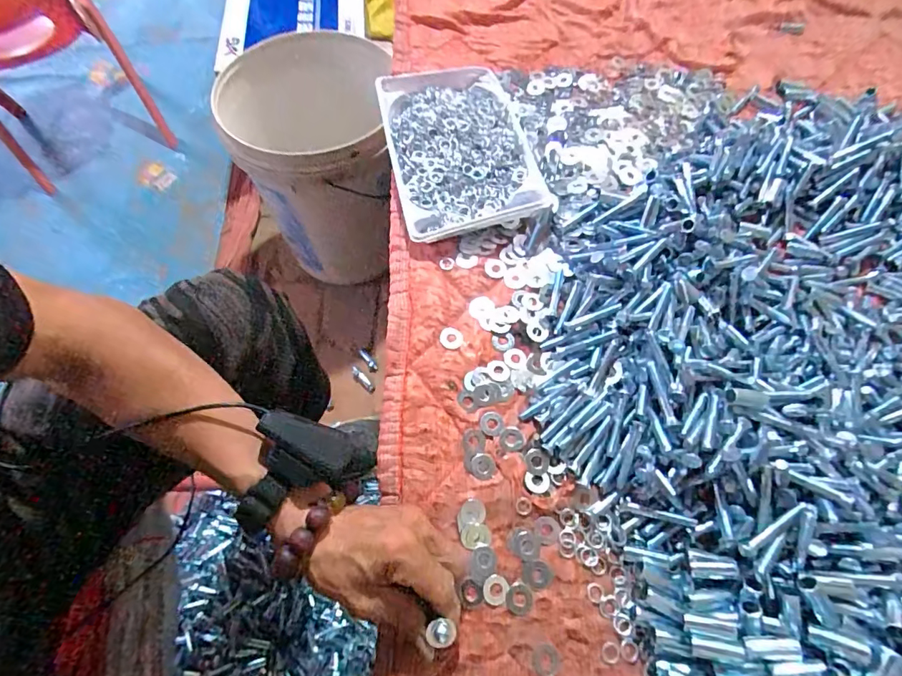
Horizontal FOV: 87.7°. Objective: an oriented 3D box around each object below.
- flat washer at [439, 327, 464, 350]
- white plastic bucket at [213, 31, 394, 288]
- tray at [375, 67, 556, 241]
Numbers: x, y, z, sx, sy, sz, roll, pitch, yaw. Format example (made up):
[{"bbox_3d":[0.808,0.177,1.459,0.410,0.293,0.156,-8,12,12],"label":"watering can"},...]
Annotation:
[{"bbox_3d":[0.000,-0.001,0.460,0.023,0.004,0.023,8,66,4],"label":"flat washer"},{"bbox_3d":[-0.242,-0.295,0.854,0.272,0.359,0.257,0,66,0],"label":"white plastic bucket"},{"bbox_3d":[0.008,-0.222,0.546,0.160,0.037,0.236,-13,66,-6],"label":"tray"}]

